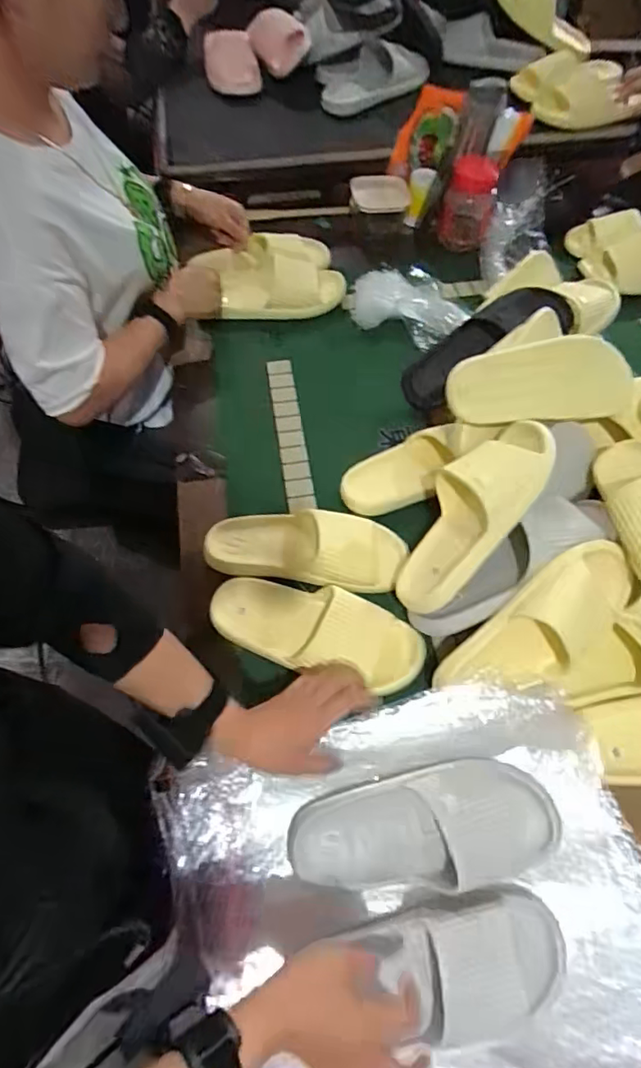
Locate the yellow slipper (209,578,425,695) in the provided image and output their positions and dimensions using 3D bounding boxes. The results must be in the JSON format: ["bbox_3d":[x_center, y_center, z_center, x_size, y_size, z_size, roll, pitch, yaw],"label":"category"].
[{"bbox_3d":[-0.008,0.110,0.666,0.264,0.057,0.105,19,64,10],"label":"yellow slipper"}]

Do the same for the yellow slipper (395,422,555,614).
[{"bbox_3d":[0.175,-0.026,0.656,0.104,0.072,0.264,35,93,17],"label":"yellow slipper"}]

